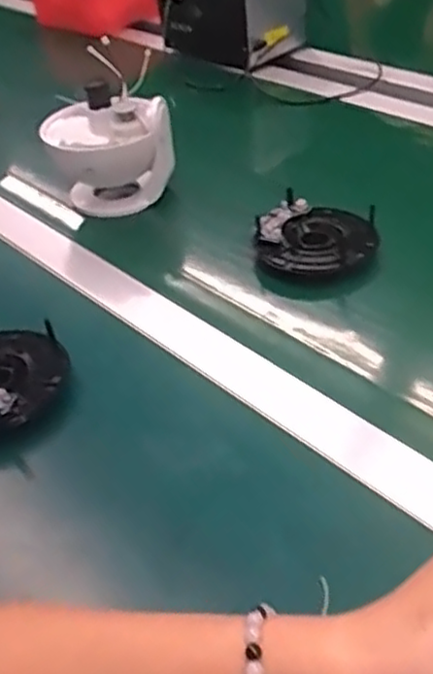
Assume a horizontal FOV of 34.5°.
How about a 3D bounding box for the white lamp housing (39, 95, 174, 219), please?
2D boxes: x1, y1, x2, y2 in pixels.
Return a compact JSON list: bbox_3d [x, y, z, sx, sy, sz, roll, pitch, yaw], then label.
[{"bbox_3d":[-0.101,-0.176,0.675,0.114,0.099,0.109,-9,40,-3],"label":"white lamp housing"}]

